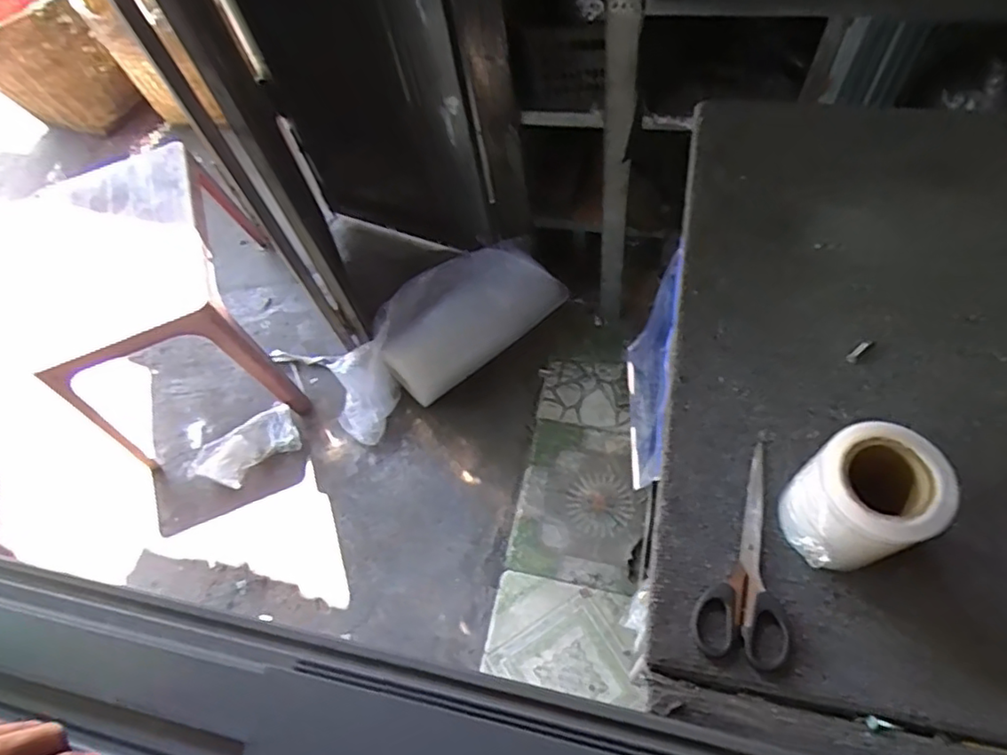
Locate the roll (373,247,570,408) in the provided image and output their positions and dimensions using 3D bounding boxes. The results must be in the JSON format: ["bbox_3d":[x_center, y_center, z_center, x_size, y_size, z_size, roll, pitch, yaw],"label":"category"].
[{"bbox_3d":[-0.114,-0.181,1.743,0.499,0.215,0.254,-36,63,-12],"label":"roll"}]

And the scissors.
[{"bbox_3d":[0.191,0.133,0.486,0.066,0.008,0.166,11,63,13],"label":"scissors"}]

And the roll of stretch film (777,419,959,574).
[{"bbox_3d":[0.243,0.092,0.441,0.089,0.100,0.077,-20,60,-4],"label":"roll of stretch film"}]

